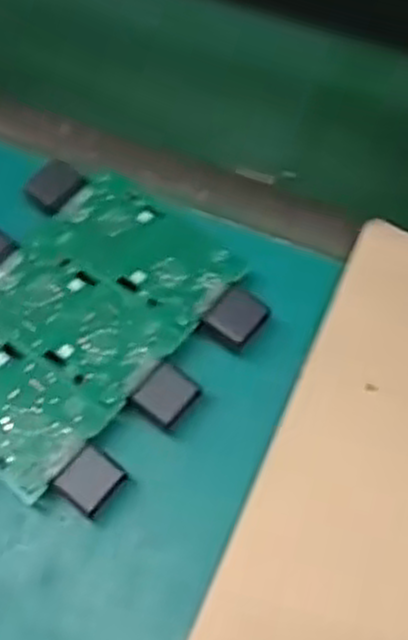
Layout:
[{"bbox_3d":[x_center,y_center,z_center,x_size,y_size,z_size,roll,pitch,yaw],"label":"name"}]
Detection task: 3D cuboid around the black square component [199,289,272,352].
[{"bbox_3d":[0.019,-0.002,0.452,0.028,0.008,0.033,32,69,18],"label":"black square component"}]

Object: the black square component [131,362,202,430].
[{"bbox_3d":[-0.020,0.040,0.432,0.027,0.007,0.031,38,71,20],"label":"black square component"}]

